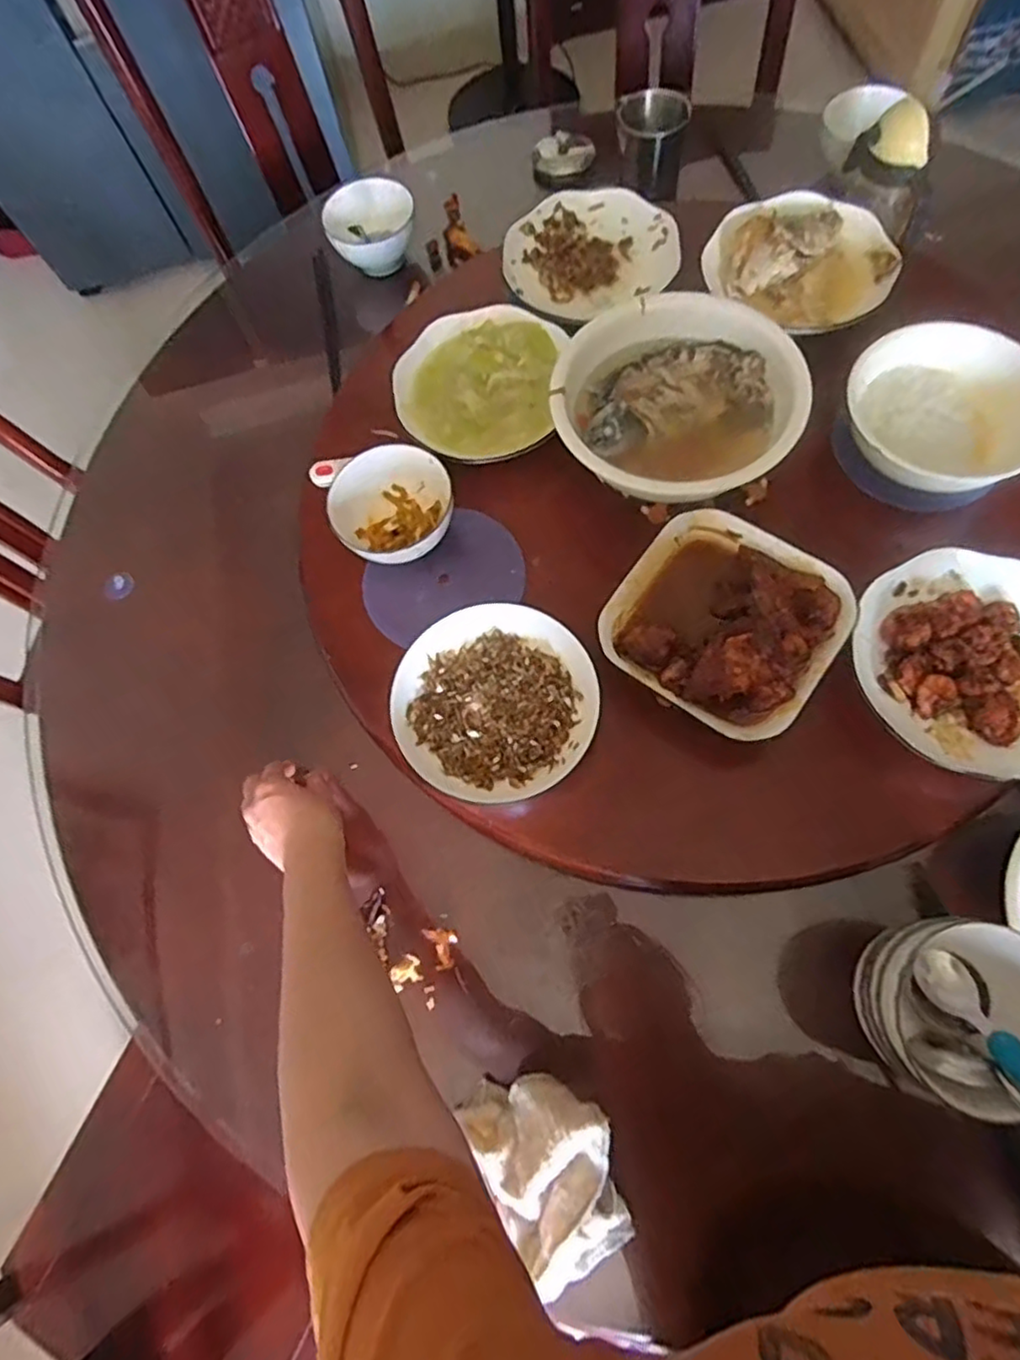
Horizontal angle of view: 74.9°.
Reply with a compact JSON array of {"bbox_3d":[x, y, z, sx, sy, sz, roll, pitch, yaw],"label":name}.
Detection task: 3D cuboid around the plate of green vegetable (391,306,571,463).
[{"bbox_3d":[-0.035,-0.297,0.678,0.163,0.030,0.180,4,70,3],"label":"plate of green vegetable"}]

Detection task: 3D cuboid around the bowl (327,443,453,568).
[{"bbox_3d":[-0.104,-0.160,0.621,0.109,0.054,0.121,14,70,7],"label":"bowl"}]

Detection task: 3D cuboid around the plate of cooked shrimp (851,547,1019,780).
[{"bbox_3d":[0.373,-0.016,0.538,0.177,0.033,0.186,-1,69,2],"label":"plate of cooked shrimp"}]

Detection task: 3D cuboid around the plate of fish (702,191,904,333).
[{"bbox_3d":[0.304,-0.442,0.694,0.184,0.032,0.157,24,72,10],"label":"plate of fish"}]

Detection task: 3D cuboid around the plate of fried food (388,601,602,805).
[{"bbox_3d":[-0.014,0.018,0.572,0.165,0.032,0.168,-1,69,2],"label":"plate of fried food"}]

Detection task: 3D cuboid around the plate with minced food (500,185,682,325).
[{"bbox_3d":[0.086,-0.466,0.730,0.182,0.032,0.170,-1,69,2],"label":"plate with minced food"}]

